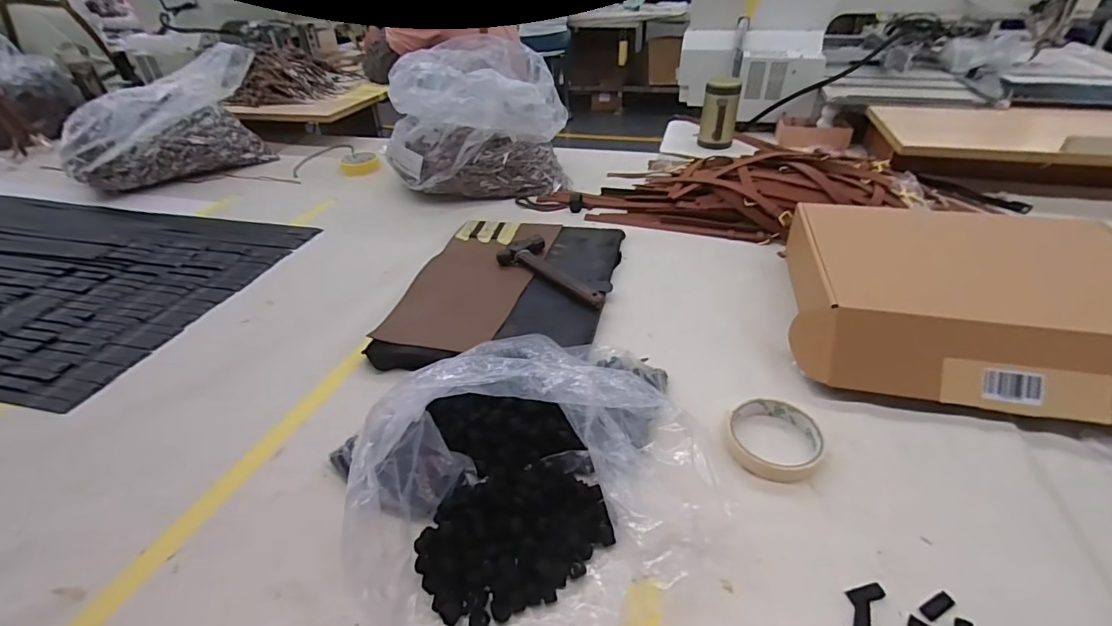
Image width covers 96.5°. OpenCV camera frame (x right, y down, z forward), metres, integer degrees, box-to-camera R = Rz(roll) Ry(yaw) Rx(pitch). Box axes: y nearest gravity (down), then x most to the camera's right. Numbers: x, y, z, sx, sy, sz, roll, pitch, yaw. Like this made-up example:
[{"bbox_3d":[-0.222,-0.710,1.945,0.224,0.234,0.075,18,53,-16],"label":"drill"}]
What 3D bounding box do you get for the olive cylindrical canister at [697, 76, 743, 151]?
[{"bbox_3d":[0.397,-0.480,1.203,0.083,0.160,0.077,8,37,14],"label":"olive cylindrical canister"}]

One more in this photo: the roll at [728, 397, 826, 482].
[{"bbox_3d":[0.206,0.118,0.470,0.084,0.021,0.080,-1,37,0],"label":"roll"}]

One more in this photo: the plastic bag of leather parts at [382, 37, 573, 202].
[{"bbox_3d":[-0.142,-0.376,0.966,0.308,0.234,0.225,-2,37,-2],"label":"plastic bag of leather parts"}]

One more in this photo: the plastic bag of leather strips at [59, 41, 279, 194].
[{"bbox_3d":[-0.820,-0.412,1.062,0.384,0.186,0.230,-23,42,-26],"label":"plastic bag of leather strips"}]

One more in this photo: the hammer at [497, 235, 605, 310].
[{"bbox_3d":[0.004,-0.060,0.692,0.069,0.022,0.187,-31,46,-34],"label":"hammer"}]

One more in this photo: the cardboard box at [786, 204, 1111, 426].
[{"bbox_3d":[0.470,-0.009,0.571,0.372,0.092,0.290,9,38,13],"label":"cardboard box"}]

